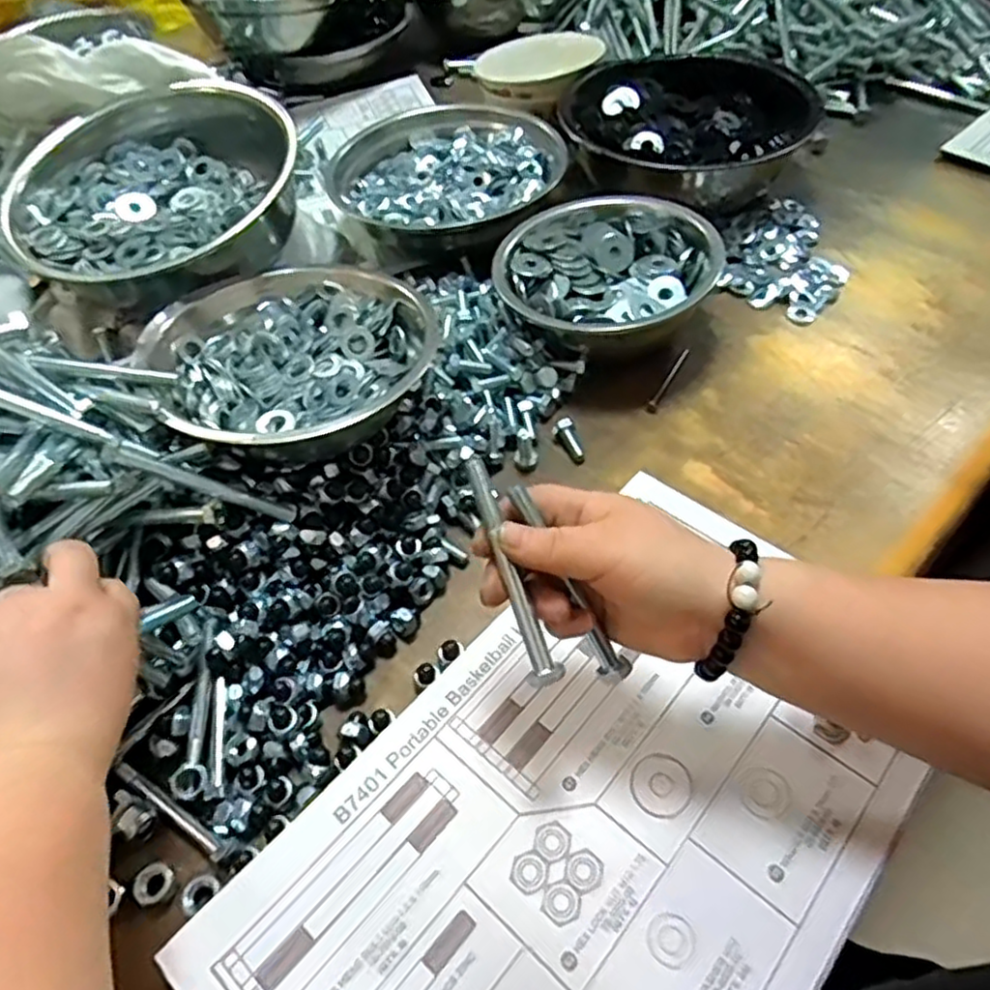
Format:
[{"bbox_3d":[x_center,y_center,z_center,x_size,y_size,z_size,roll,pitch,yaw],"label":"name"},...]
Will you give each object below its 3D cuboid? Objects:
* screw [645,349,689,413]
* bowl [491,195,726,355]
[{"bbox_3d":[0.134,-0.090,0.547,0.009,0.004,0.071,23,58,20],"label":"screw"},{"bbox_3d":[0.087,-0.171,0.568,0.165,0.068,0.165,-2,53,3],"label":"bowl"}]

